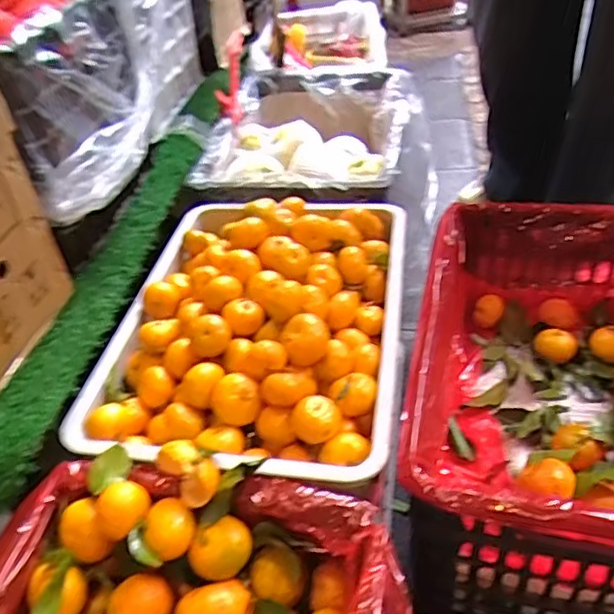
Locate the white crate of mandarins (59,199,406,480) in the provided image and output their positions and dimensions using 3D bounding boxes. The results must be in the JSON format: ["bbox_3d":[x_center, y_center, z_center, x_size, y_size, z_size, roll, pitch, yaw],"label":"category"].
[{"bbox_3d":[-0.057,-0.009,0.766,0.339,0.117,0.476,2,40,11],"label":"white crate of mandarins"}]

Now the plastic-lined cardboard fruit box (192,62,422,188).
[{"bbox_3d":[0.026,-0.330,1.219,0.339,0.145,0.616,1,40,9],"label":"plastic-lined cardboard fruit box"}]

